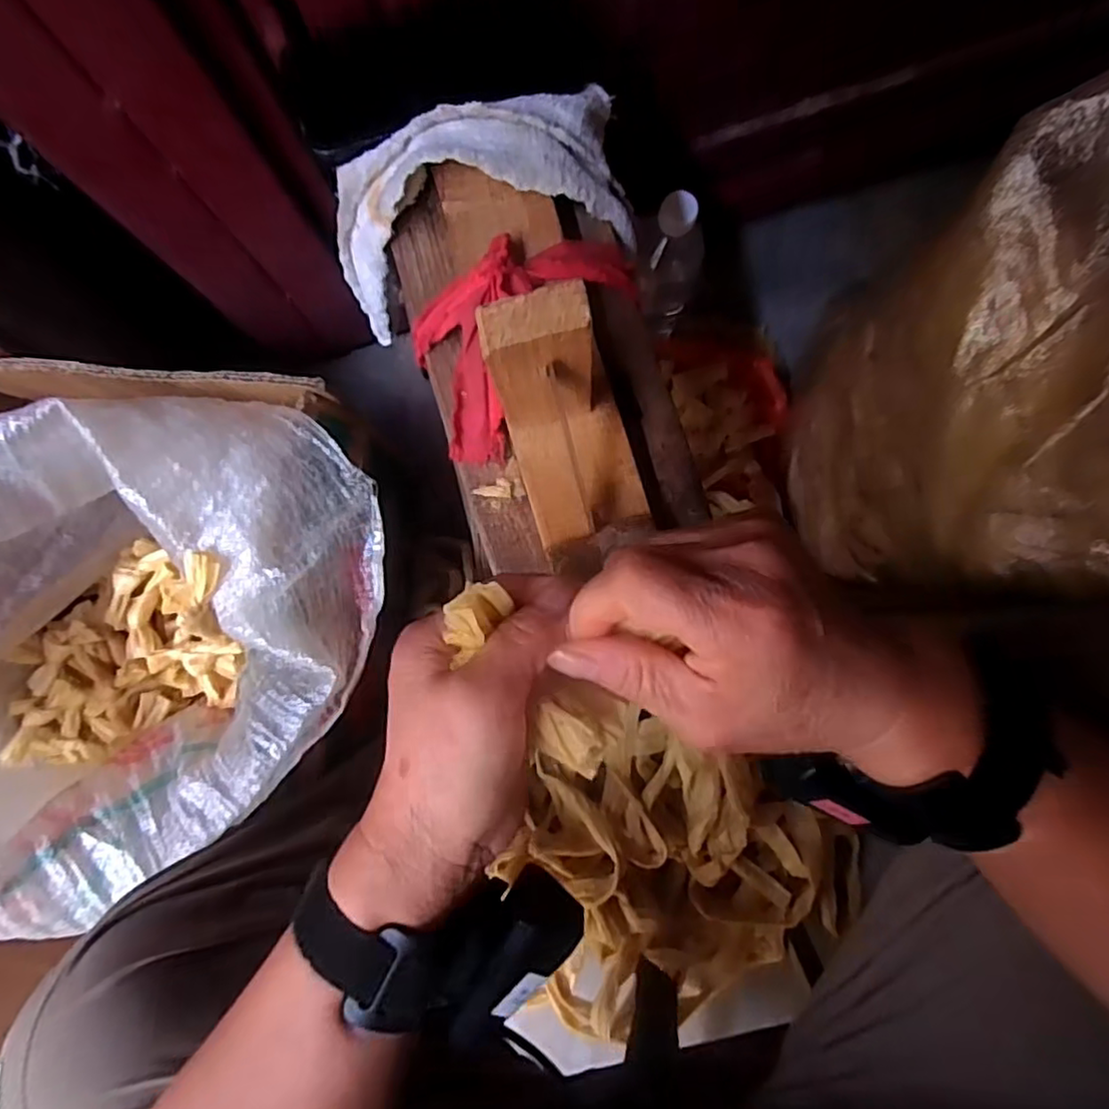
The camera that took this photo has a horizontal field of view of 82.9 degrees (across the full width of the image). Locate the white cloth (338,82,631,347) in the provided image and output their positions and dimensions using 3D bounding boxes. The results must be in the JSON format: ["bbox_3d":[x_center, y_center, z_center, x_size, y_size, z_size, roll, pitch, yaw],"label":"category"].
[{"bbox_3d":[-0.053,-0.205,0.378,0.193,0.110,0.085,-16,86,13],"label":"white cloth"}]

